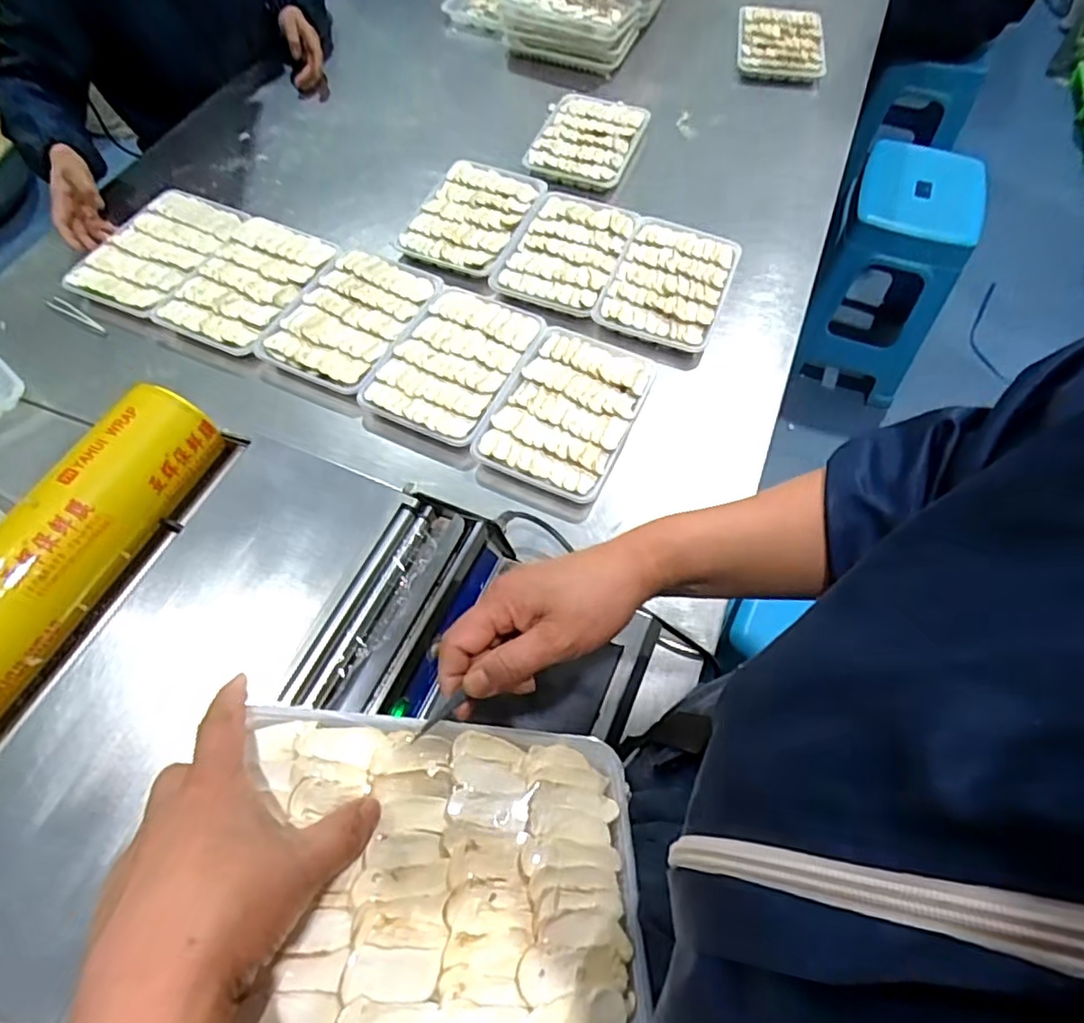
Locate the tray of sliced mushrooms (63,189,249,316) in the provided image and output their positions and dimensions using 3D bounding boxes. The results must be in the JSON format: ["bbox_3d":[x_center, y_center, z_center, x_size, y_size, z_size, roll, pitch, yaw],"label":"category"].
[{"bbox_3d":[-0.543,-0.370,0.913,0.157,0.030,0.227,23,64,13],"label":"tray of sliced mushrooms"}]

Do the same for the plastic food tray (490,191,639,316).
[{"bbox_3d":[0.036,-0.372,0.912,0.154,0.031,0.235,17,62,10],"label":"plastic food tray"}]

